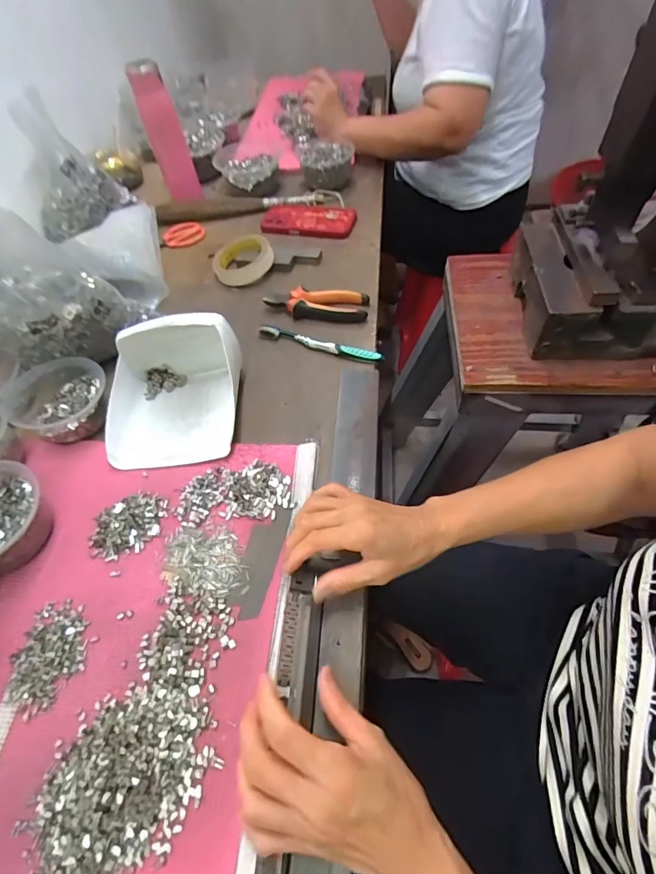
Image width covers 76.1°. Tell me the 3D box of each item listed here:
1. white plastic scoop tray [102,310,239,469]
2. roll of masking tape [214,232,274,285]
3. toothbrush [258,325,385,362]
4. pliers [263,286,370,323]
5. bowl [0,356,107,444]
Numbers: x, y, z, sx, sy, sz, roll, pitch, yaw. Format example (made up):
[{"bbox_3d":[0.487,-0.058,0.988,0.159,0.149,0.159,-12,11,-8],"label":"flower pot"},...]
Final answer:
[{"bbox_3d":[-0.188,-0.061,0.494,0.160,0.082,0.179,0,56,6],"label":"white plastic scoop tray"},{"bbox_3d":[-0.140,-0.295,0.696,0.096,0.019,0.096,-4,69,11],"label":"roll of masking tape"},{"bbox_3d":[-0.012,-0.128,0.571,0.179,0.022,0.016,17,59,18],"label":"toothbrush"},{"bbox_3d":[-0.015,-0.197,0.619,0.150,0.025,0.053,12,57,15],"label":"pliers"},{"bbox_3d":[-0.331,-0.049,0.516,0.116,0.048,0.108,-3,55,5],"label":"bowl"}]

